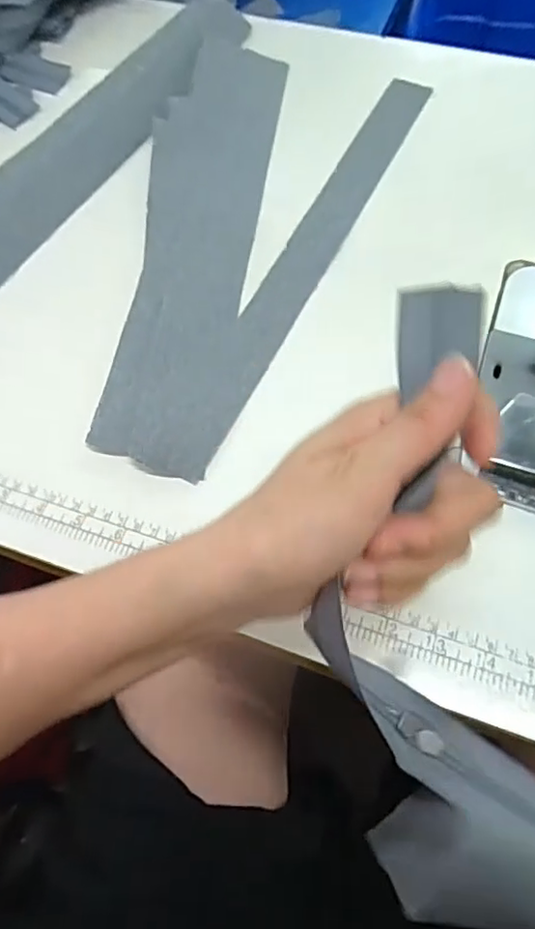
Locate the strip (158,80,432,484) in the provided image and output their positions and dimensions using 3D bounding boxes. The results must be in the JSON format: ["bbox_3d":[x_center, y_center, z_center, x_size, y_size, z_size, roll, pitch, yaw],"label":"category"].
[{"bbox_3d":[0.032,-0.155,0.433,0.036,0.006,0.389,24,68,14],"label":"strip"}]

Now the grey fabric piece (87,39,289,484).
[{"bbox_3d":[-0.050,-0.176,0.445,0.084,0.016,0.395,11,64,-5],"label":"grey fabric piece"}]

